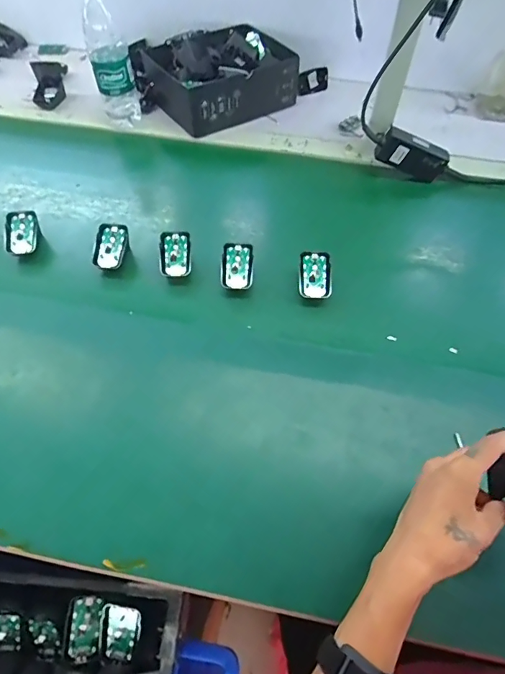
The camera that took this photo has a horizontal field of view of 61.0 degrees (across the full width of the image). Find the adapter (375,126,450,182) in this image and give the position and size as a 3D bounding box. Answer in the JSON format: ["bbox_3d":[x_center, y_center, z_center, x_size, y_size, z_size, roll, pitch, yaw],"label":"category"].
[{"bbox_3d":[0.267,-0.301,0.711,0.118,0.059,0.030,16,56,-14],"label":"adapter"}]

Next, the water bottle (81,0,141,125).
[{"bbox_3d":[-0.245,-0.481,0.735,0.069,0.215,0.069,-12,58,-8],"label":"water bottle"}]

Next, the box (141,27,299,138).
[{"bbox_3d":[-0.055,-0.505,0.827,0.255,0.089,0.200,-34,63,-20],"label":"box"}]

